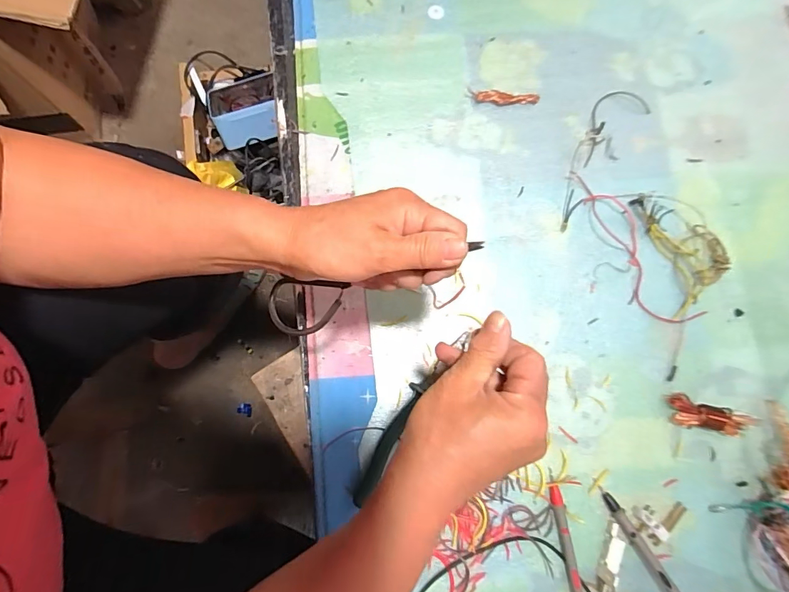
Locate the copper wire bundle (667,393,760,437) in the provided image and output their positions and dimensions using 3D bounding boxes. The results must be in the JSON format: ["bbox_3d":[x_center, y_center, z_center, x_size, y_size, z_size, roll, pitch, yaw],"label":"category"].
[{"bbox_3d":[0.326,0.125,0.435,0.080,0.022,0.030,11,80,14],"label":"copper wire bundle"}]

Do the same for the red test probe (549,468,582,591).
[{"bbox_3d":[0.168,0.244,0.409,0.012,0.015,0.134,-8,80,-3],"label":"red test probe"}]

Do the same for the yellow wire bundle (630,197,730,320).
[{"bbox_3d":[0.326,-0.050,0.469,0.080,0.013,0.137,-10,80,-3],"label":"yellow wire bundle"}]

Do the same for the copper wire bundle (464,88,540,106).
[{"bbox_3d":[0.128,-0.235,0.502,0.085,0.007,0.016,8,80,0],"label":"copper wire bundle"}]

